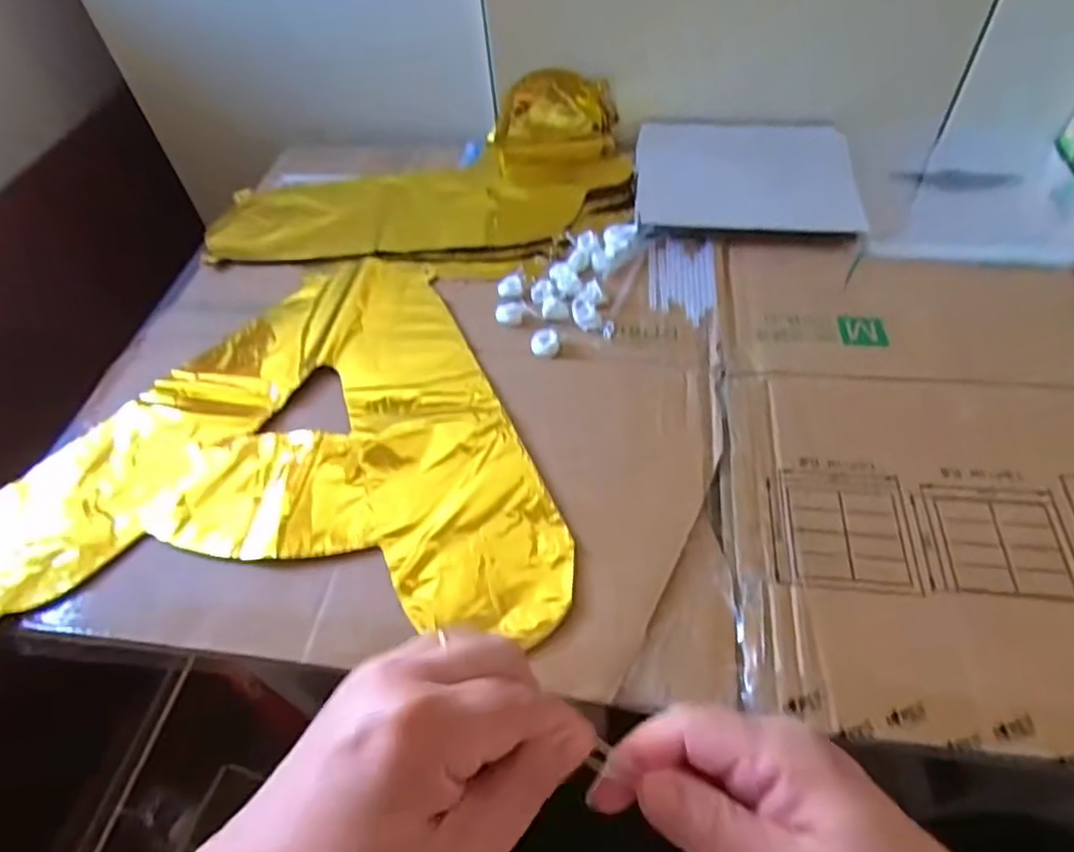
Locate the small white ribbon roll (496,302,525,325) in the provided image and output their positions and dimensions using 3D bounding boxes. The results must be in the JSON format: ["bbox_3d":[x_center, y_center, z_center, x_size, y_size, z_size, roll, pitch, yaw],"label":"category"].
[{"bbox_3d":[-0.022,-0.092,0.528,0.020,0.006,0.021,-2,52,3],"label":"small white ribbon roll"}]

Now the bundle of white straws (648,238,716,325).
[{"bbox_3d":[0.125,-0.127,0.562,0.056,0.004,0.107,2,52,6],"label":"bundle of white straws"}]

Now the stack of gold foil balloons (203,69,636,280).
[{"bbox_3d":[-0.108,-0.251,0.645,0.393,0.058,0.253,5,52,8],"label":"stack of gold foil balloons"}]

